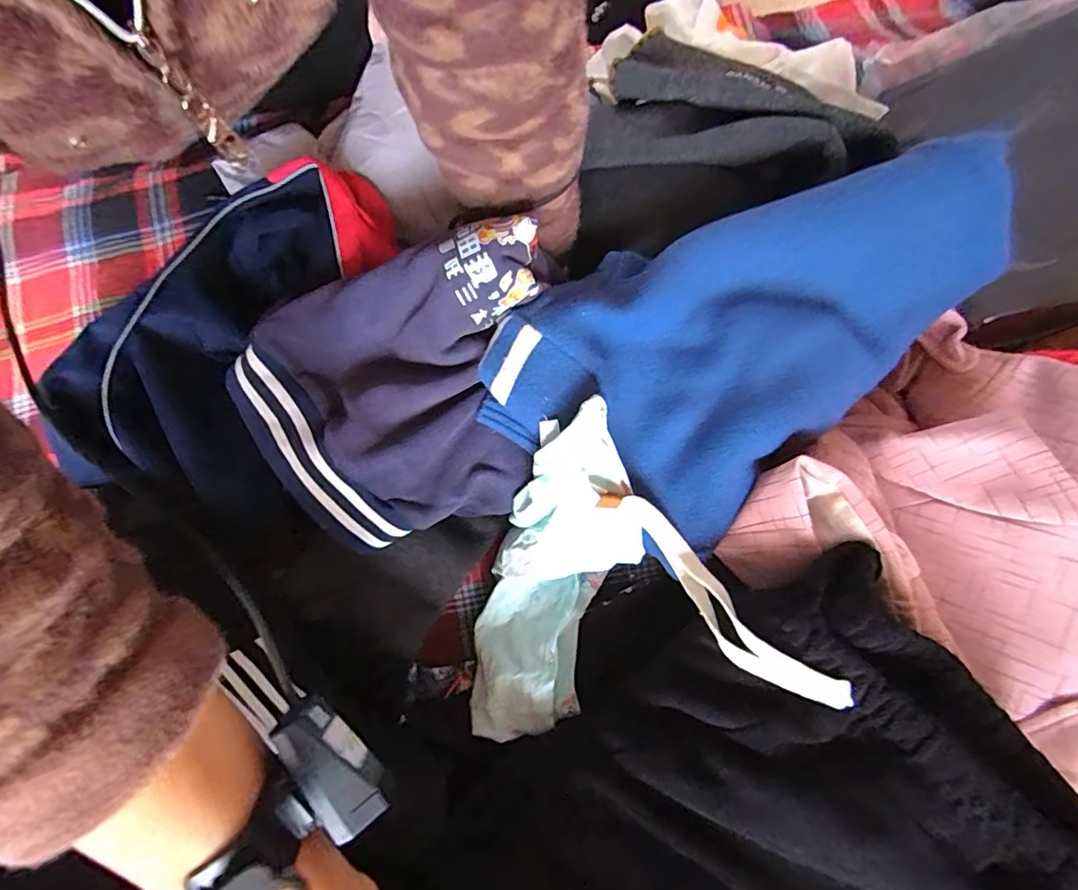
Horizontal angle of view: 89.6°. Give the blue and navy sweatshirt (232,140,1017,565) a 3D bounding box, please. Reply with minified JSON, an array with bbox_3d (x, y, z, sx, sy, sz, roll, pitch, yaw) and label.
[{"bbox_3d":[0.053,-0.047,0.377,0.534,0.098,0.215,-13,79,1],"label":"blue and navy sweatshirt"}]

